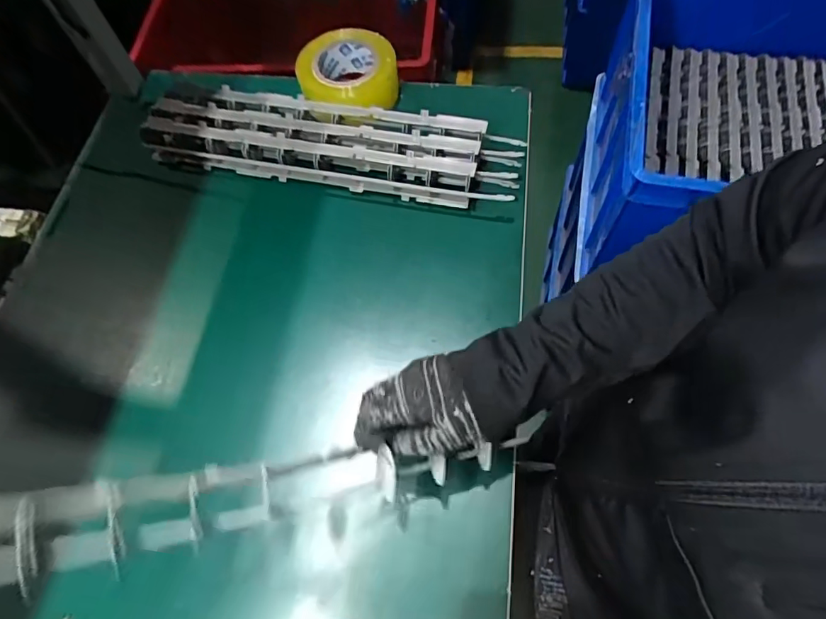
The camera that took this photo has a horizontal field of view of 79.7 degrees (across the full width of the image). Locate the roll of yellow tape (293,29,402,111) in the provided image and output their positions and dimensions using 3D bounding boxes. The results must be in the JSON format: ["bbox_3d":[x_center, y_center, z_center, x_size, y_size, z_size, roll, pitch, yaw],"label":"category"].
[{"bbox_3d":[-0.086,-0.315,0.671,0.128,0.060,0.128,-2,64,4],"label":"roll of yellow tape"}]

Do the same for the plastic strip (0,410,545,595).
[{"bbox_3d":[-0.113,0.139,0.358,0.432,0.019,0.058,-2,95,-21],"label":"plastic strip"}]

